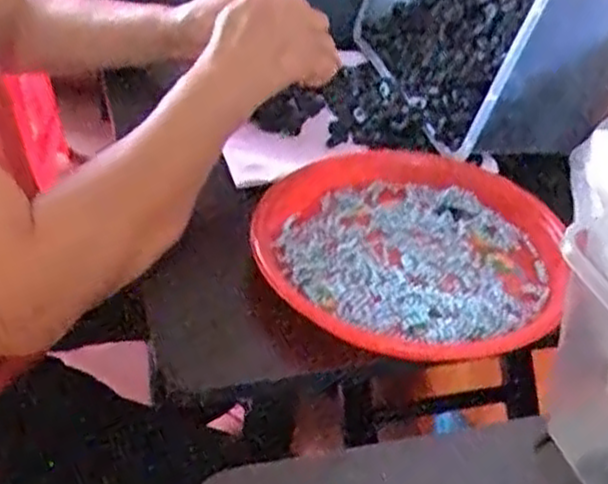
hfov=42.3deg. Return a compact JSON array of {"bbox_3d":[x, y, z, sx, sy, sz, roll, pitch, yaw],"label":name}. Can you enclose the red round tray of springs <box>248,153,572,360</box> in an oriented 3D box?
[{"bbox_3d":[0.088,-0.003,0.613,0.228,0.027,0.227,3,37,-2],"label":"red round tray of springs"}]

